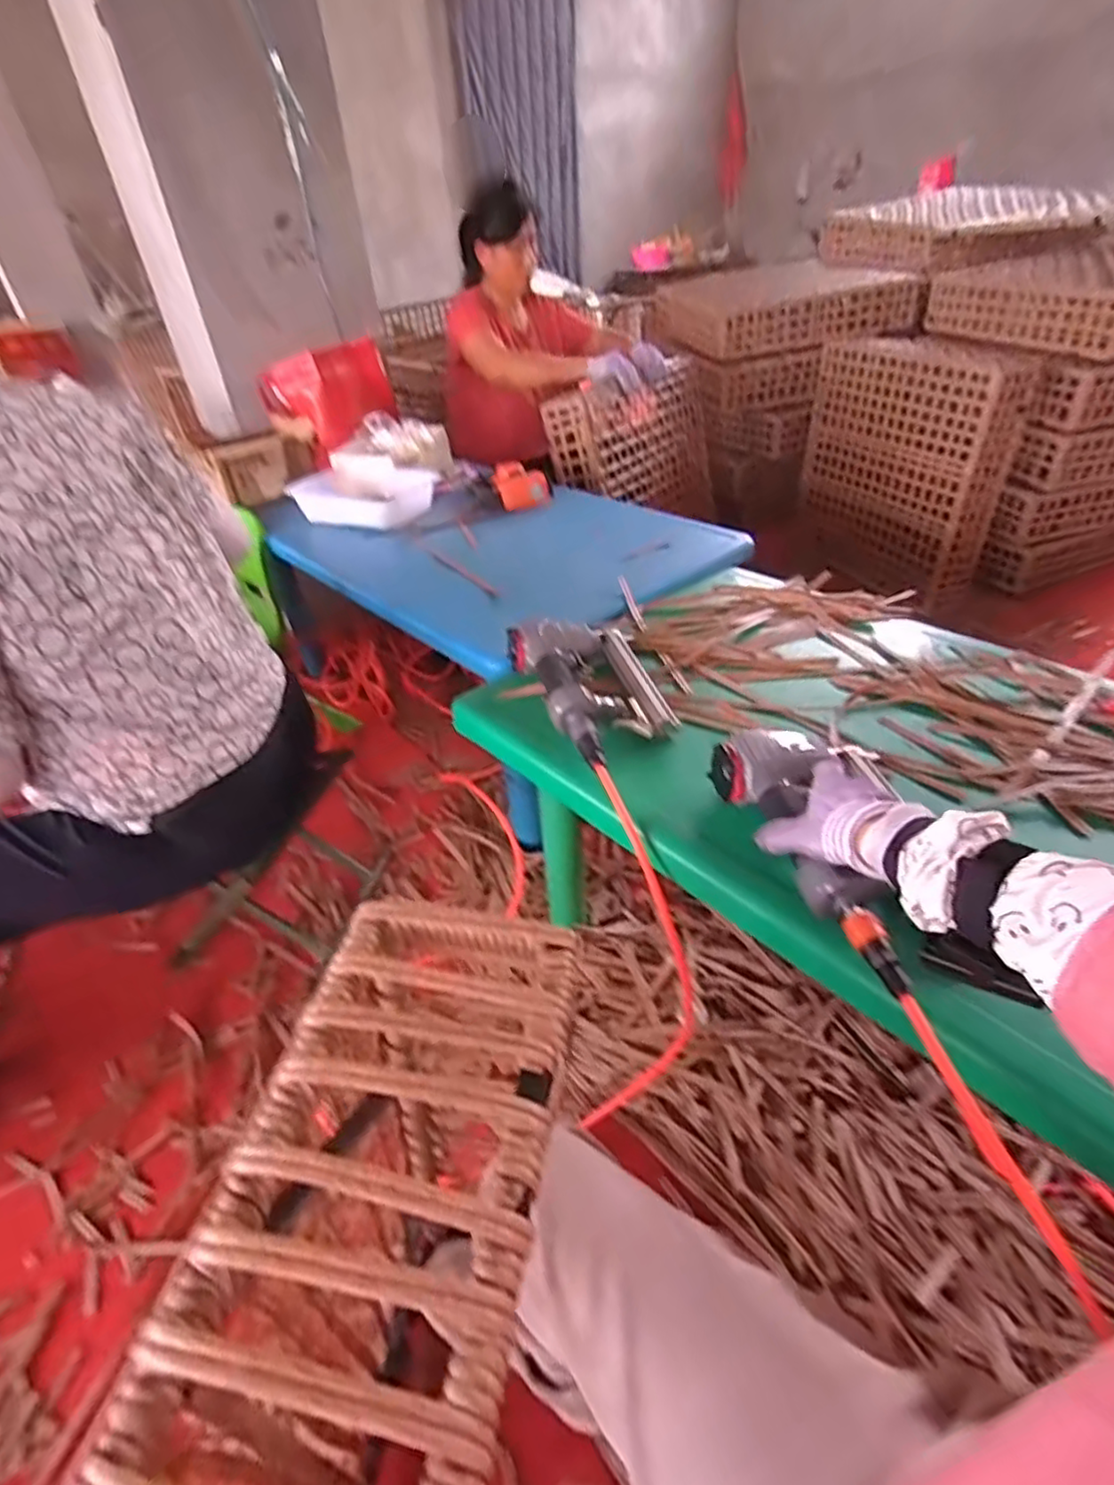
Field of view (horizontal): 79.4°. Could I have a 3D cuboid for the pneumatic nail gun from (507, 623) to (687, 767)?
[{"bbox_3d":[0.058,-0.073,0.818,0.164,0.053,0.259,-18,40,-17],"label":"pneumatic nail gun"}]

